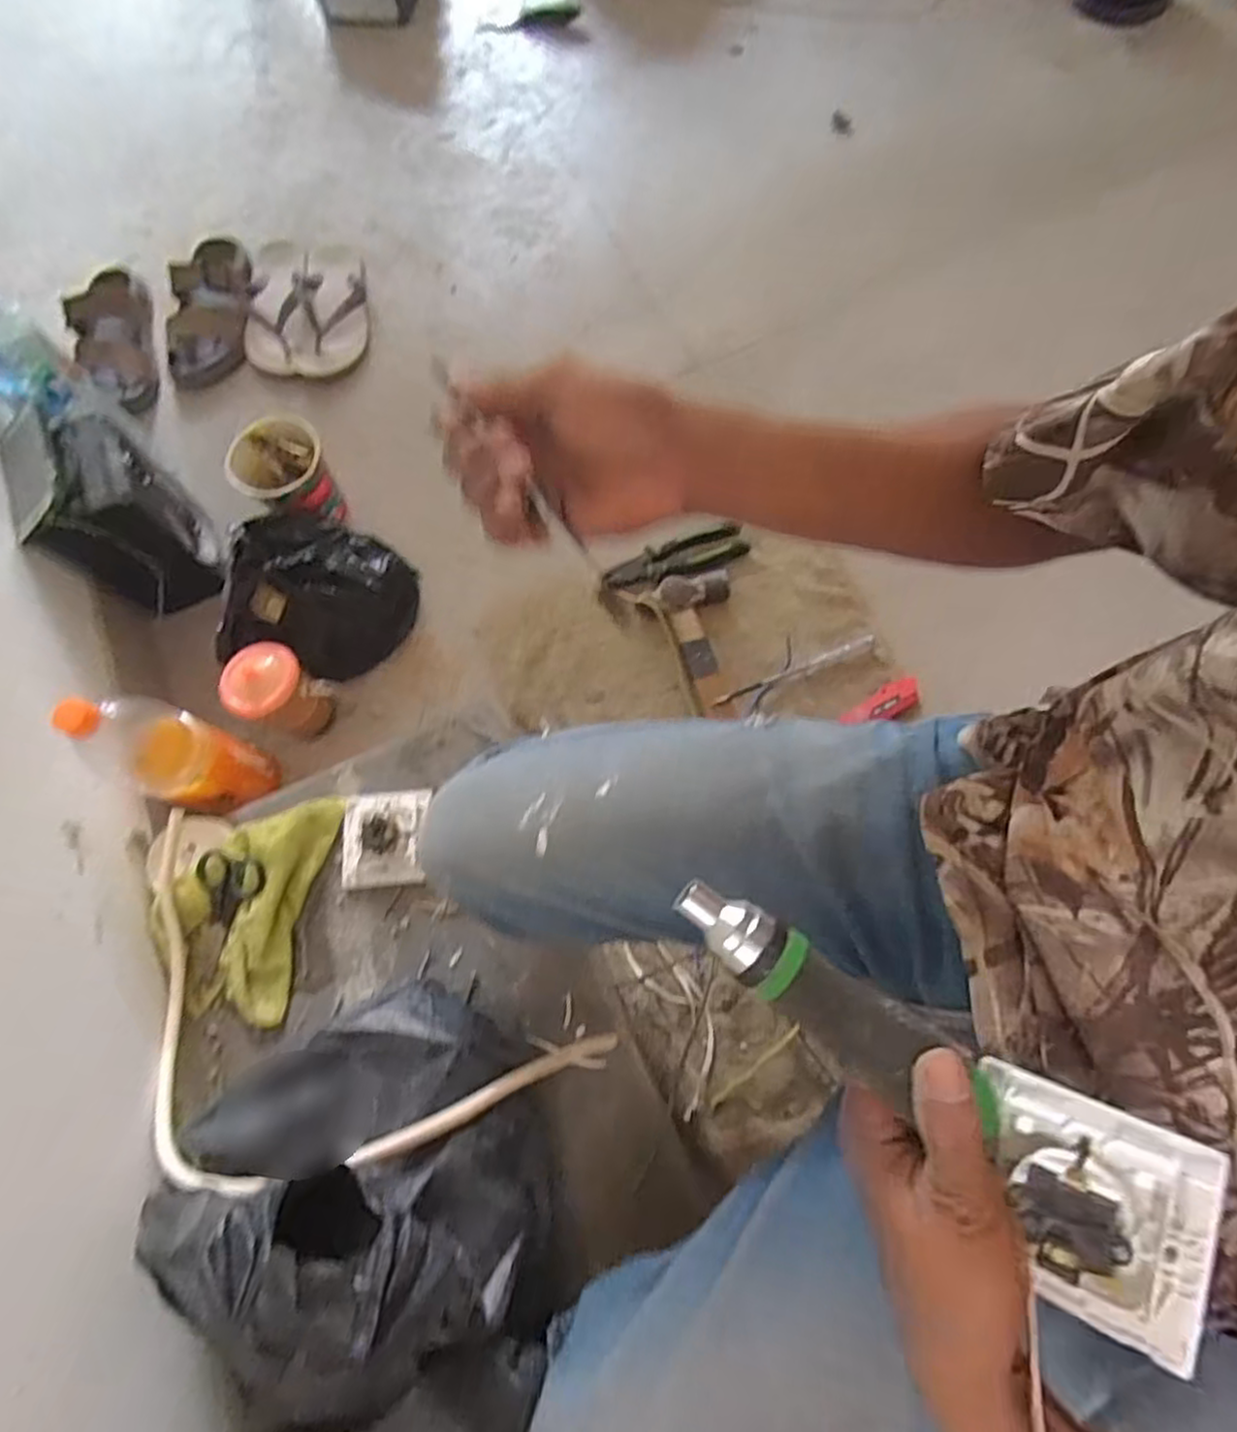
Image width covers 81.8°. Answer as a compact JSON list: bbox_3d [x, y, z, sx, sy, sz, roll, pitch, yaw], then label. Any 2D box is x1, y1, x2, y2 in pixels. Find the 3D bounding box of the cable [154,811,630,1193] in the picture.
[{"bbox_3d":[-0.258,0.261,0.582,0.463,0.135,0.204,25,75,8],"label":"cable"}]

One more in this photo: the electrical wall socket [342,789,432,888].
[{"bbox_3d":[-0.228,0.116,0.688,0.082,0.030,0.090,-3,73,0],"label":"electrical wall socket"}]

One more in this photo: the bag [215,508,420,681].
[{"bbox_3d":[-0.344,-0.140,0.827,0.173,0.129,0.192,16,74,5],"label":"bag"}]

